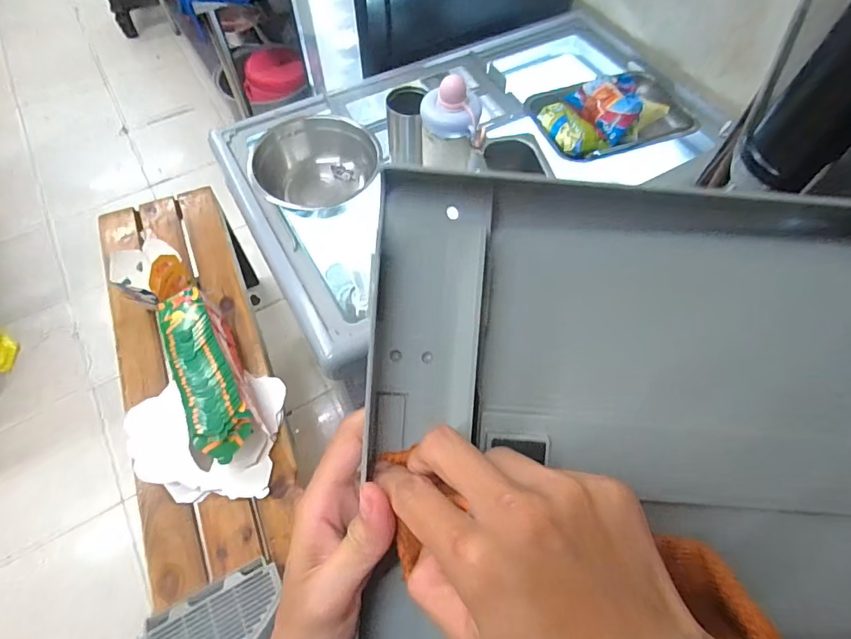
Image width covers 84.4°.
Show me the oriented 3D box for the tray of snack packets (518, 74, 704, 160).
[{"bbox_3d":[0.350,-0.404,0.874,0.289,0.085,0.200,-18,62,-10],"label":"tray of snack packets"}]

